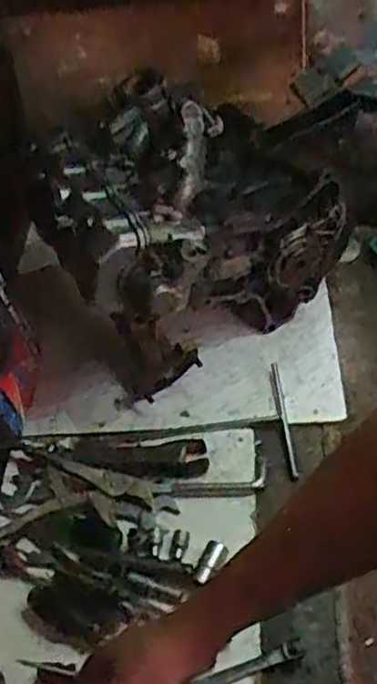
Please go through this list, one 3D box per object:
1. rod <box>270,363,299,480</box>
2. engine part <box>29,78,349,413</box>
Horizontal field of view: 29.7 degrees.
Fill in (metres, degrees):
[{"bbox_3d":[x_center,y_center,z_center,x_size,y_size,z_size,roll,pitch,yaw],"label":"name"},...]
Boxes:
[{"bbox_3d":[0.142,0.110,1.052,0.010,0.012,0.194,-9,45,2],"label":"rod"},{"bbox_3d":[-0.005,-0.186,1.116,0.409,0.363,0.347,-30,48,-17],"label":"engine part"}]

